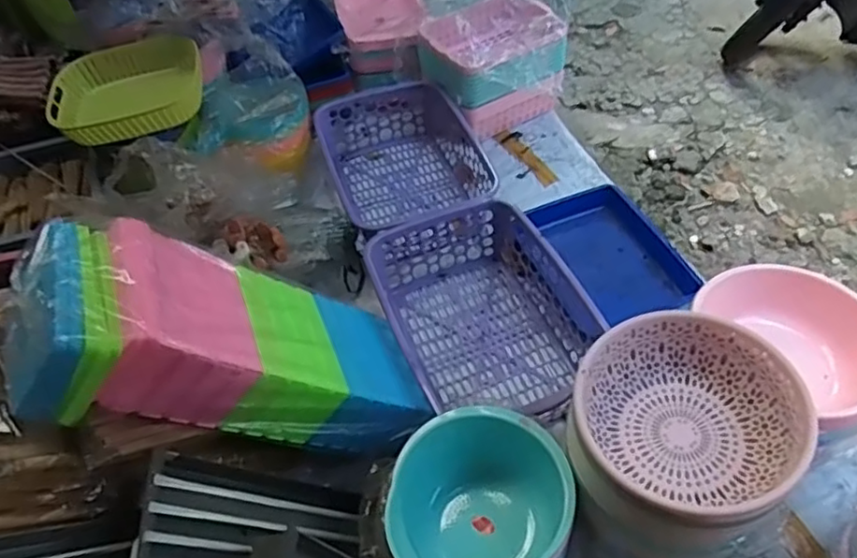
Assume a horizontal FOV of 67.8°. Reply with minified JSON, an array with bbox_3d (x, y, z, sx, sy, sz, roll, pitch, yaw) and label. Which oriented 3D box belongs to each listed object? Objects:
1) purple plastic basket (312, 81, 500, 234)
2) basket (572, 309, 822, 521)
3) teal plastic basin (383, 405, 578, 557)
[{"bbox_3d":[-0.054,-0.262,1.393,0.317,0.116,0.401,-22,51,-13],"label":"purple plastic basket"},{"bbox_3d":[0.295,0.150,0.749,0.233,0.100,0.213,6,51,10],"label":"basket"},{"bbox_3d":[0.065,0.296,0.827,0.217,0.140,0.204,-3,50,3],"label":"teal plastic basin"}]

